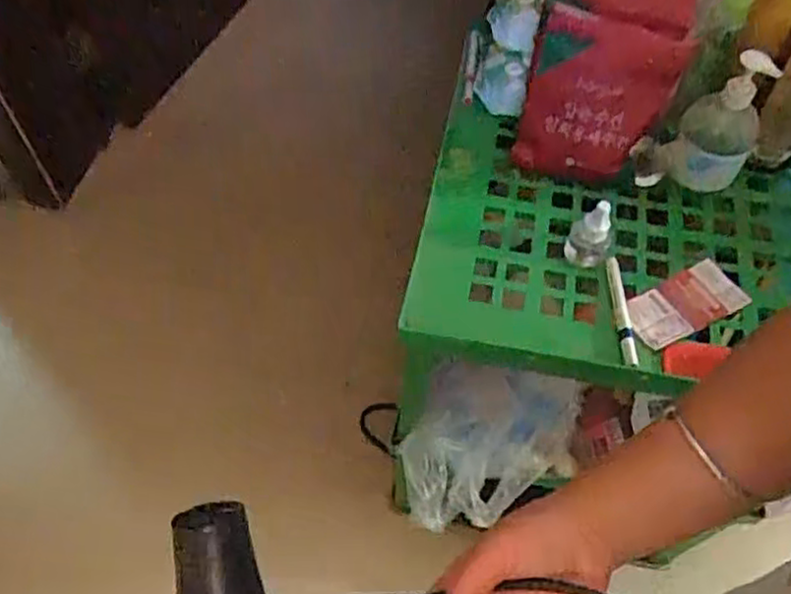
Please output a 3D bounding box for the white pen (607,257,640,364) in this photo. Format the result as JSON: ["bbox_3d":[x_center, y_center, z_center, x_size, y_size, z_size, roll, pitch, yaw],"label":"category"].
[{"bbox_3d":[0.234,0.013,0.751,0.018,0.017,0.132,3,58,0],"label":"white pen"}]

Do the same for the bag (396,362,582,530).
[{"bbox_3d":[0.120,0.177,0.901,0.216,0.085,0.188,2,58,-1],"label":"bag"}]

